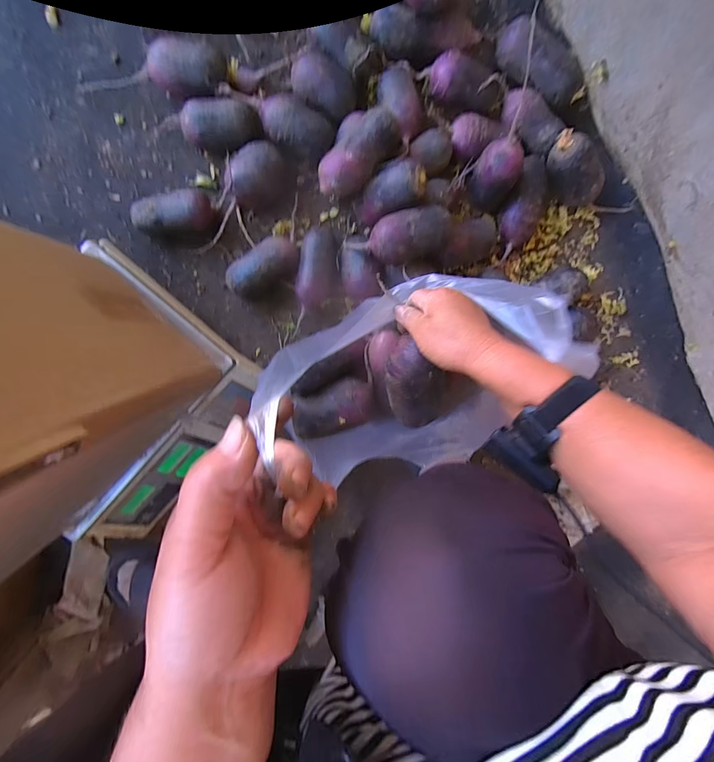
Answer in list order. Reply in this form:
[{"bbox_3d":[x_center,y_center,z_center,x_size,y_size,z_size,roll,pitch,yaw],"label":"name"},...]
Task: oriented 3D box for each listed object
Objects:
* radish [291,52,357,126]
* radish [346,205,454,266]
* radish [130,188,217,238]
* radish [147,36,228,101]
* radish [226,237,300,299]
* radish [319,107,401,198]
[{"bbox_3d":[-0.050,-0.428,0.537,0.093,0.059,0.060,25,93,-9],"label":"radish"},{"bbox_3d":[0.070,-0.206,0.526,0.146,0.057,0.064,-14,98,-6],"label":"radish"},{"bbox_3d":[-0.266,-0.245,0.547,0.119,0.052,0.062,-10,97,-6],"label":"radish"},{"bbox_3d":[-0.238,-0.441,0.524,0.107,0.067,0.074,11,95,-8],"label":"radish"},{"bbox_3d":[-0.146,-0.178,0.567,0.120,0.052,0.063,-31,99,-3],"label":"radish"},{"bbox_3d":[0.000,-0.306,0.506,0.129,0.059,0.056,-41,100,-1],"label":"radish"}]

